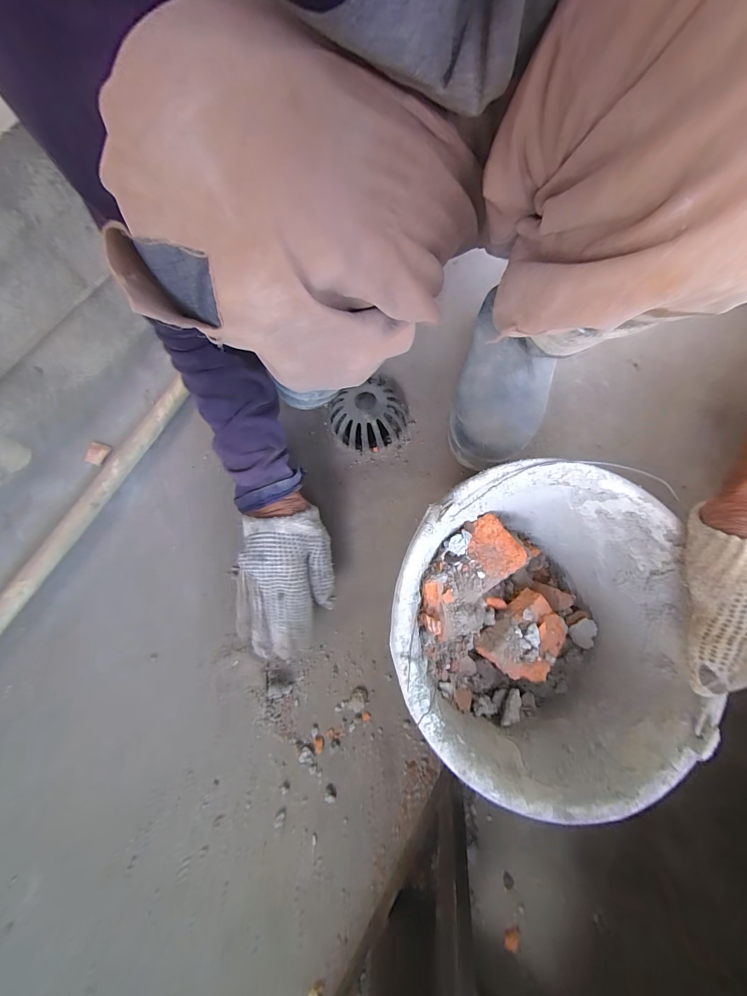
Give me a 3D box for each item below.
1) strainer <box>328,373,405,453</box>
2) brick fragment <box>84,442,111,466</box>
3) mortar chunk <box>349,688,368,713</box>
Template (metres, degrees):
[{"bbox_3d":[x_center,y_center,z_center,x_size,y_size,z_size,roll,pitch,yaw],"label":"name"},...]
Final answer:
[{"bbox_3d":[-0.007,-0.116,0.489,0.102,0.046,0.098,-1,71,2],"label":"strainer"},{"bbox_3d":[-0.356,-0.057,0.471,0.021,0.009,0.027,13,72,6],"label":"brick fragment"},{"bbox_3d":[-0.016,0.217,0.393,0.016,0.008,0.022,19,73,8],"label":"mortar chunk"}]

